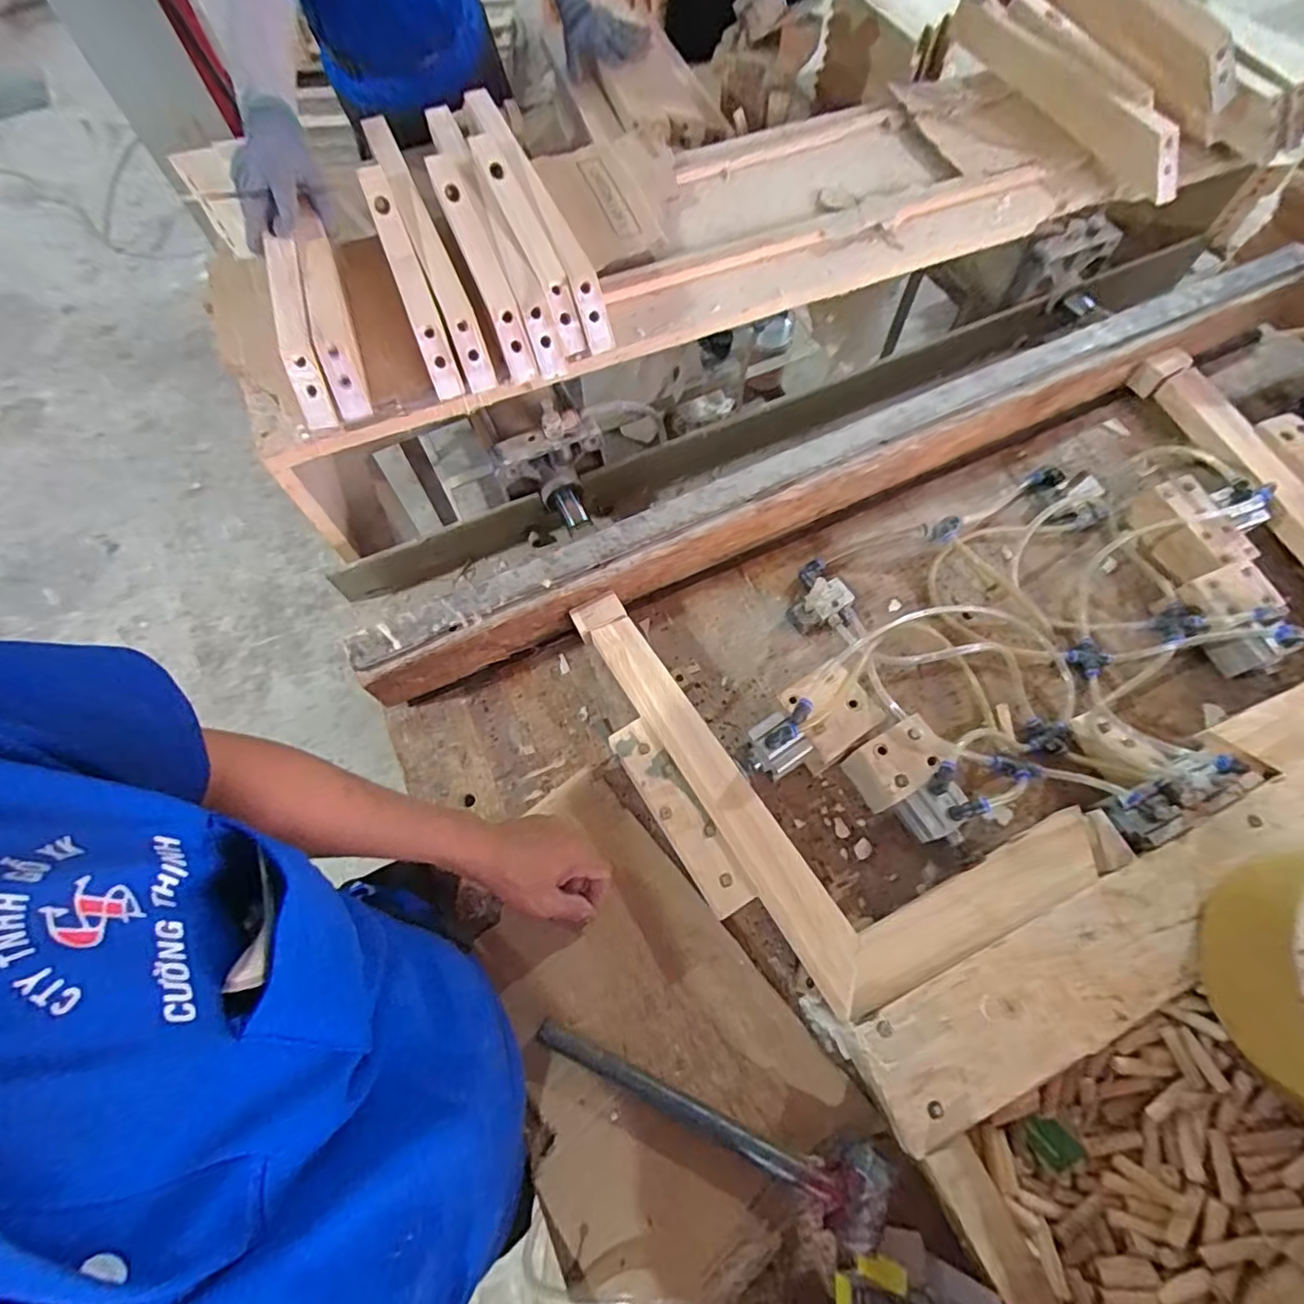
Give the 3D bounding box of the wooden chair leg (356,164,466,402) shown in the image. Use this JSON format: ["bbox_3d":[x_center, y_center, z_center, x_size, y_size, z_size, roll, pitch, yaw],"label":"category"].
[{"bbox_3d":[-0.282,-0.442,0.699,0.030,0.061,0.389,-21,68,-8],"label":"wooden chair leg"}]

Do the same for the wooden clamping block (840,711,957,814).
[{"bbox_3d":[0.248,0.117,0.640,0.089,0.072,0.067,-26,67,-9],"label":"wooden clamping block"}]

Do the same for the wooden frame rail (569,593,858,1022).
[{"bbox_3d":[0.060,0.126,0.633,0.058,0.027,0.458,-31,70,-11],"label":"wooden frame rail"}]

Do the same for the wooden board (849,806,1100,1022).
[{"bbox_3d":[0.301,0.248,0.594,0.283,0.050,0.061,-26,67,-9],"label":"wooden board"}]

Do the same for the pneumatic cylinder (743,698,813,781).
[{"bbox_3d":[0.128,0.091,0.630,0.082,0.064,0.053,-30,69,-11],"label":"pneumatic cylinder"}]

